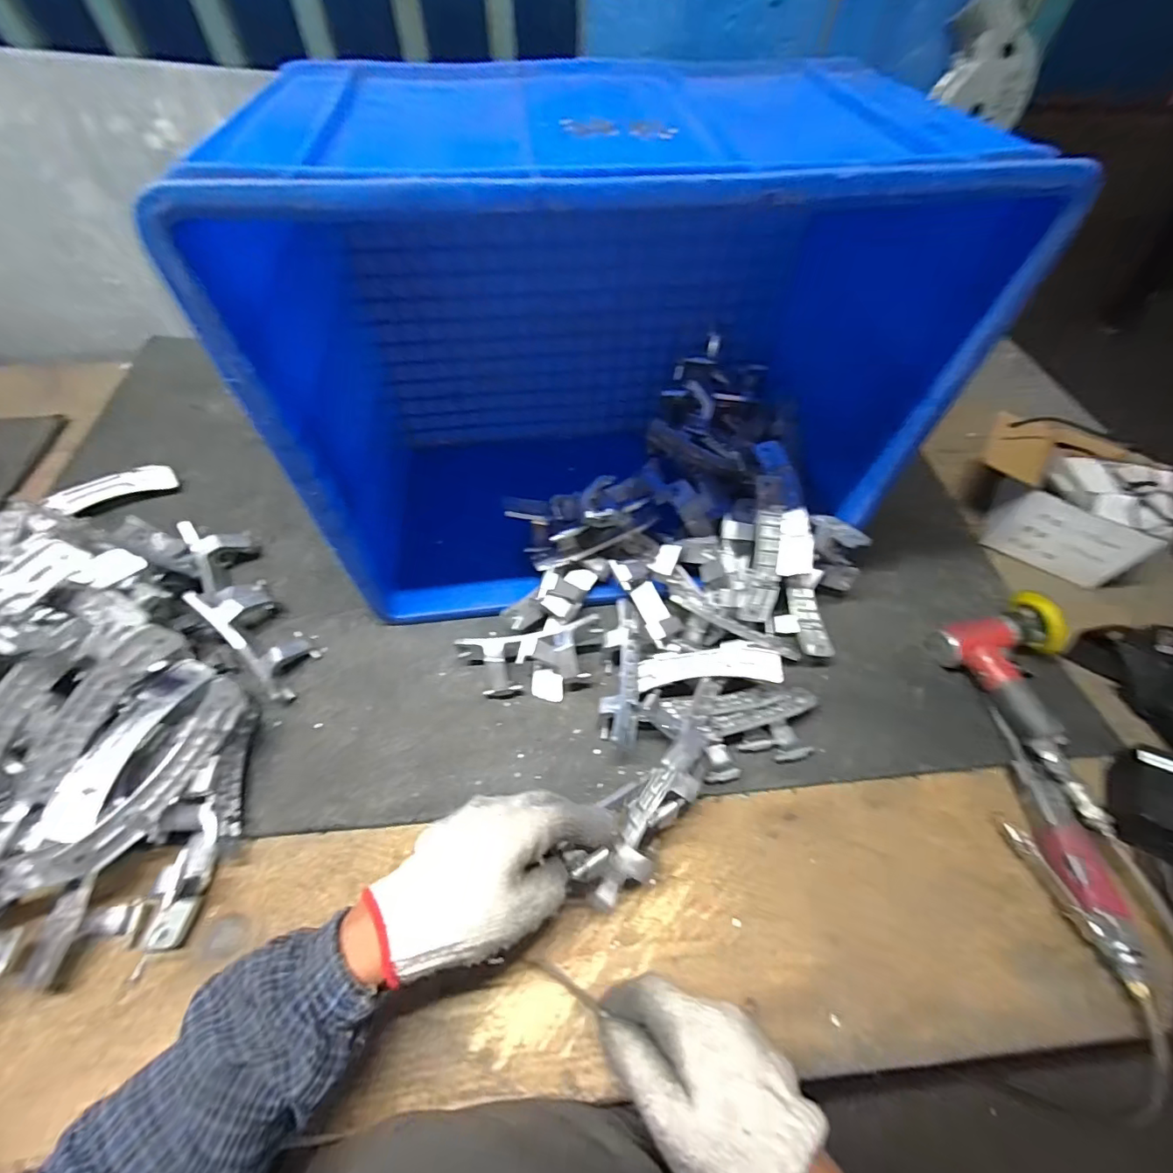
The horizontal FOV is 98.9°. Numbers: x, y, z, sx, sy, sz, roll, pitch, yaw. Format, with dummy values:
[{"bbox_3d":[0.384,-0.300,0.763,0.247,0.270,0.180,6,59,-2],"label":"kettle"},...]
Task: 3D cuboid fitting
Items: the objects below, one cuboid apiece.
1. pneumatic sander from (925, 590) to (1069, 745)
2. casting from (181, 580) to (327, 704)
[{"bbox_3d":[0.453,0.082,0.517,0.112,0.053,0.135,-17,59,-13],"label":"pneumatic sander"},{"bbox_3d":[-0.343,0.051,0.535,0.145,0.049,0.059,44,66,10],"label":"casting"}]

